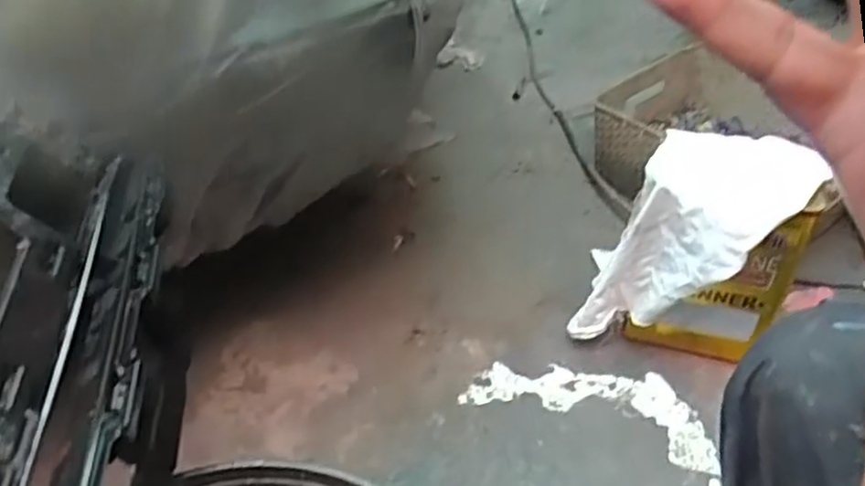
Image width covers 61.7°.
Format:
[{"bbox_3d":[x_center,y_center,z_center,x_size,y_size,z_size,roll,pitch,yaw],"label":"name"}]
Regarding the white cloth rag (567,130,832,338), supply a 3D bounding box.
[{"bbox_3d":[0.252,0.003,0.786,0.116,0.313,0.137,18,38,-23],"label":"white cloth rag"}]

